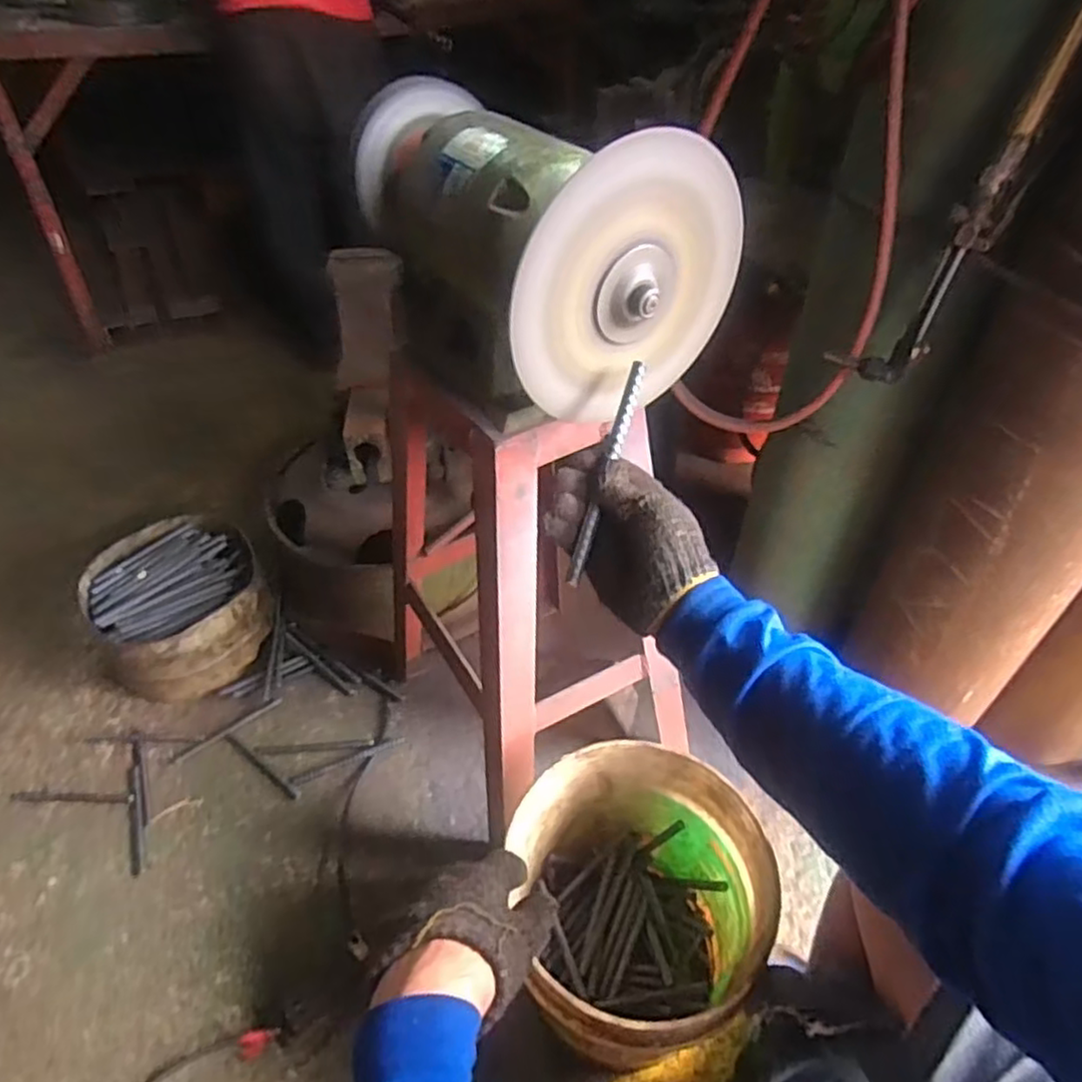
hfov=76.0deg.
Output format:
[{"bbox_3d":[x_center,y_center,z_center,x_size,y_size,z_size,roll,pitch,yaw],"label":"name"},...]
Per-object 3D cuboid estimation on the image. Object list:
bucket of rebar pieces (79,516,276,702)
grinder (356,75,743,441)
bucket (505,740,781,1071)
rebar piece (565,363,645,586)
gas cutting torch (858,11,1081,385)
[{"bbox_3d":[-0.661,0.124,1.271,0.288,0.165,0.309,0,44,0],"label":"bucket of rebar pieces"},{"bbox_3d":[-0.012,-0.282,0.673,0.219,0.249,0.384,-21,49,-21],"label":"grinder"},{"bbox_3d":[0.110,0.432,0.827,0.254,0.269,0.292,-8,49,-13],"label":"bucket"},{"bbox_3d":[0.053,-0.055,0.560,0.011,0.009,0.188,17,88,9],"label":"rebar piece"},{"bbox_3d":[0.424,-0.337,0.675,0.074,0.397,0.060,30,51,20],"label":"gas cutting torch"}]

